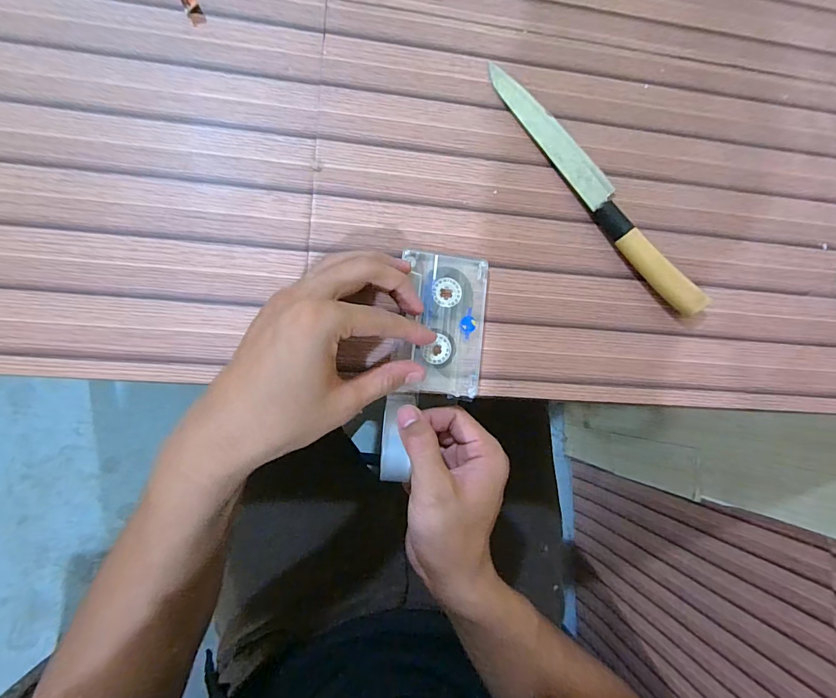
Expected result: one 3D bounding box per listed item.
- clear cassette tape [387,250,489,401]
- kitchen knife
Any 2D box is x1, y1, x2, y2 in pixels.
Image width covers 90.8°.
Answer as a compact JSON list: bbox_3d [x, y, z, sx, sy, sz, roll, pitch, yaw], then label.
[{"bbox_3d":[0.017,-0.019,0.298,0.062,0.007,0.103,8,83,-7],"label":"clear cassette tape"},{"bbox_3d":[0.139,-0.127,0.321,0.025,0.022,0.242,-37,90,-10],"label":"kitchen knife"}]

